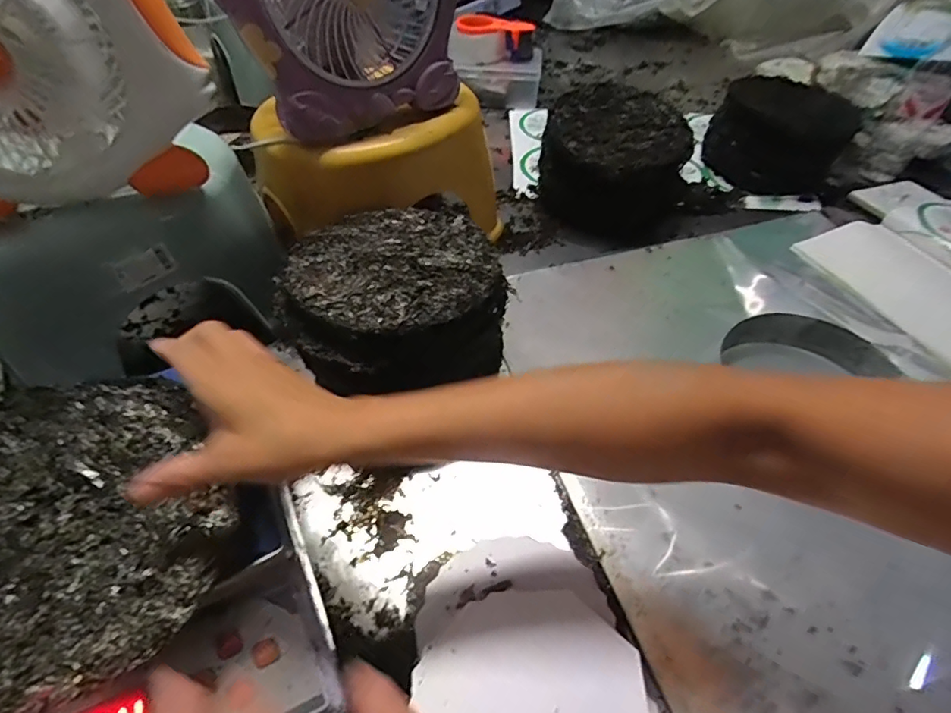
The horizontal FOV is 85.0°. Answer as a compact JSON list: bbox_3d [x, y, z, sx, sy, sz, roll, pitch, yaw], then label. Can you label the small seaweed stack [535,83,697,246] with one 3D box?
[{"bbox_3d":[0.200,-0.286,0.764,0.202,0.123,0.209,14,50,11],"label":"small seaweed stack"}]

